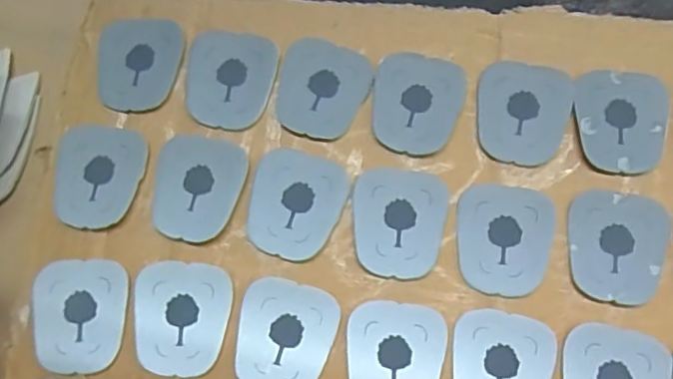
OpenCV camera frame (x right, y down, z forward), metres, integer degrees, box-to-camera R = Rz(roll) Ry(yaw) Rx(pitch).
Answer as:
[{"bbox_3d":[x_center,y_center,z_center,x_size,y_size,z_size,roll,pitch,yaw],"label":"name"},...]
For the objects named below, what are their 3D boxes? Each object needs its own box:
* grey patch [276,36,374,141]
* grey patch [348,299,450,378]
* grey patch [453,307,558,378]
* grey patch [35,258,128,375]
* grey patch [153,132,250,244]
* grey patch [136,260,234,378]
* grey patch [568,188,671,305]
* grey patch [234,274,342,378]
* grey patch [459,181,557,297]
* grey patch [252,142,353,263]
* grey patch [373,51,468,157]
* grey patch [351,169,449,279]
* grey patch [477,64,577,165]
[{"bbox_3d":[-0.006,-0.038,0.213,0.033,0.004,0.038,22,81,5],"label":"grey patch"},{"bbox_3d":[0.020,0.058,0.193,0.033,0.004,0.038,9,80,3],"label":"grey patch"},{"bbox_3d":[0.056,0.061,0.192,0.032,0.004,0.038,13,80,3],"label":"grey patch"},{"bbox_3d":[-0.091,0.044,0.198,0.033,0.004,0.038,0,79,1],"label":"grey patch"},{"bbox_3d":[-0.050,-0.001,0.205,0.031,0.004,0.039,11,80,3],"label":"grey patch"},{"bbox_3d":[-0.054,0.045,0.196,0.032,0.004,0.038,5,79,2],"label":"grey patch"},{"bbox_3d":[0.099,0.019,0.197,0.033,0.004,0.039,6,79,2],"label":"grey patch"},{"bbox_3d":[-0.018,0.051,0.194,0.033,0.004,0.038,17,80,4],"label":"grey patch"},{"bbox_3d":[0.059,0.018,0.201,0.032,0.004,0.038,10,80,11],"label":"grey patch"},{"bbox_3d":[-0.015,0.005,0.203,0.033,0.004,0.038,19,80,5],"label":"grey patch"},{"bbox_3d":[0.030,-0.032,0.211,0.032,0.004,0.038,13,80,4],"label":"grey patch"},{"bbox_3d":[0.022,0.011,0.202,0.033,0.004,0.039,11,80,3],"label":"grey patch"},{"bbox_3d":[0.069,-0.029,0.209,0.033,0.004,0.038,12,80,3],"label":"grey patch"}]

